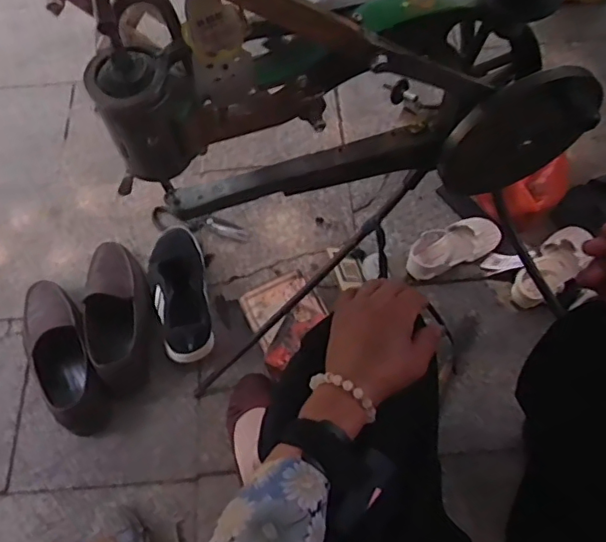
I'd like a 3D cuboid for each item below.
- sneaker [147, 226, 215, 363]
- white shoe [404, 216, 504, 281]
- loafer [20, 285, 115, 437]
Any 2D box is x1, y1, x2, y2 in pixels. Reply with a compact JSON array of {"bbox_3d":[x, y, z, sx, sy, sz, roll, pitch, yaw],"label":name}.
[{"bbox_3d":[-0.210,0.032,0.942,0.095,0.093,0.250,-12,63,-4],"label":"sneaker"},{"bbox_3d":[0.253,-0.044,0.962,0.161,0.047,0.080,-24,65,13],"label":"white shoe"},{"bbox_3d":[-0.392,0.134,0.914,0.096,0.071,0.277,-26,65,-11],"label":"loafer"}]

